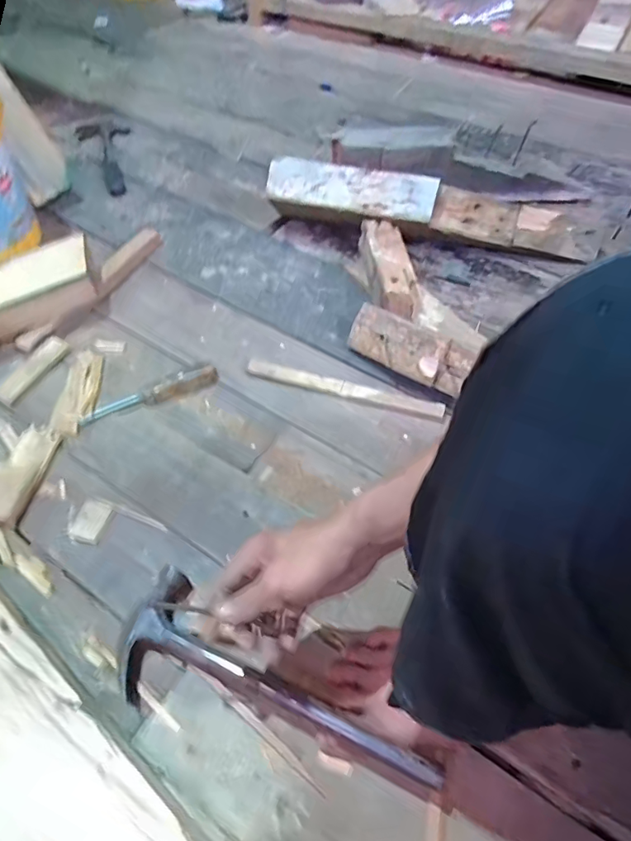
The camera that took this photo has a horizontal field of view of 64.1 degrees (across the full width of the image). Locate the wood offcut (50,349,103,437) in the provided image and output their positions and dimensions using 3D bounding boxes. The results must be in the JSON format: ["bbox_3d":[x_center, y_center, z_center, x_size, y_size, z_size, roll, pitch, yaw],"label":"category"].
[{"bbox_3d":[-0.336,-0.042,0.723,0.048,0.010,0.155,-2,53,-2],"label":"wood offcut"}]

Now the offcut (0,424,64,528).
[{"bbox_3d":[-0.376,0.066,0.635,0.065,0.015,0.140,7,53,5],"label":"offcut"}]

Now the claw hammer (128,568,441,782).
[{"bbox_3d":[-0.043,0.257,0.475,0.318,0.033,0.116,19,55,19],"label":"claw hammer"}]

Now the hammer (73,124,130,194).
[{"bbox_3d":[-0.463,-0.601,1.146,0.117,0.034,0.279,-18,55,-14],"label":"hammer"}]

